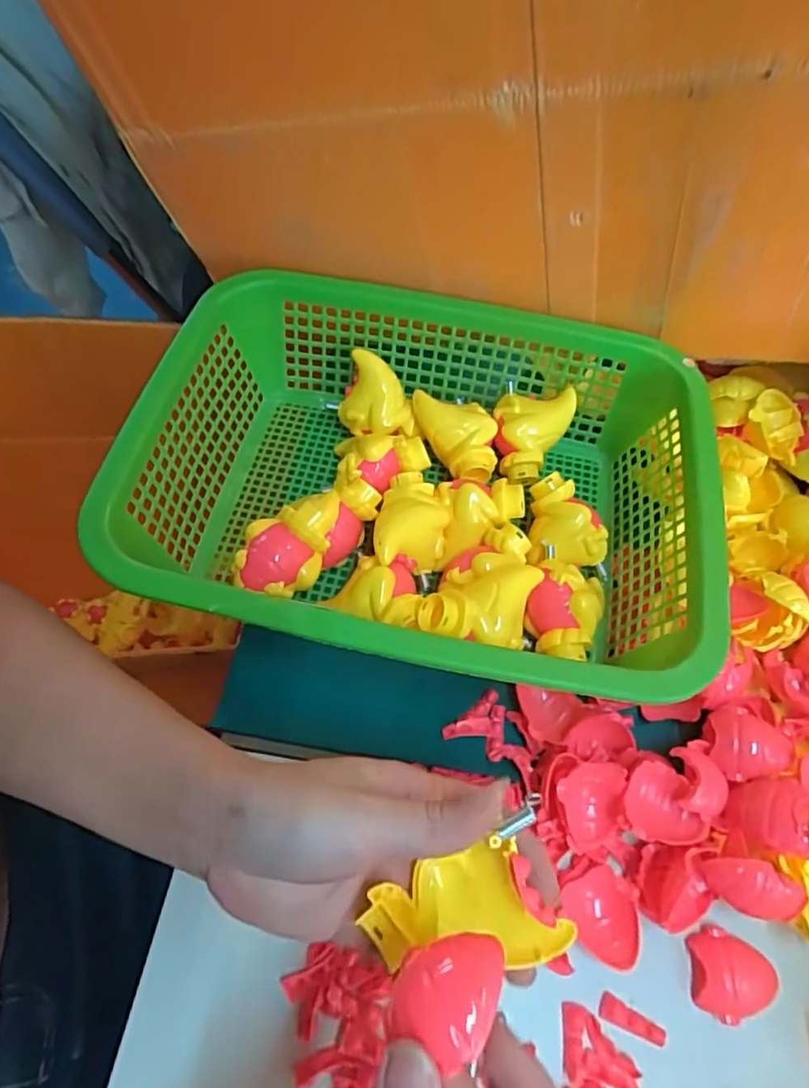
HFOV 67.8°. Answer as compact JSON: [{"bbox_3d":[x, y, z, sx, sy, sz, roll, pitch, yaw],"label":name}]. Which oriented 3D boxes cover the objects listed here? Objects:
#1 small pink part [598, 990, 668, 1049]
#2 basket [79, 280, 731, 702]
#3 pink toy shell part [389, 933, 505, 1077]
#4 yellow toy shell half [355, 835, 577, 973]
[{"bbox_3d":[0.112,0.235,0.297,0.031,0.008,0.011,23,61,9],"label":"small pink part"},{"bbox_3d":[0.014,-0.037,0.404,0.334,0.098,0.264,11,60,2],"label":"basket"},{"bbox_3d":[0.015,0.140,0.189,0.030,0.015,0.035,14,51,36],"label":"pink toy shell part"},{"bbox_3d":[0.025,0.141,0.236,0.077,0.022,0.042,0,60,-4],"label":"yellow toy shell half"}]

